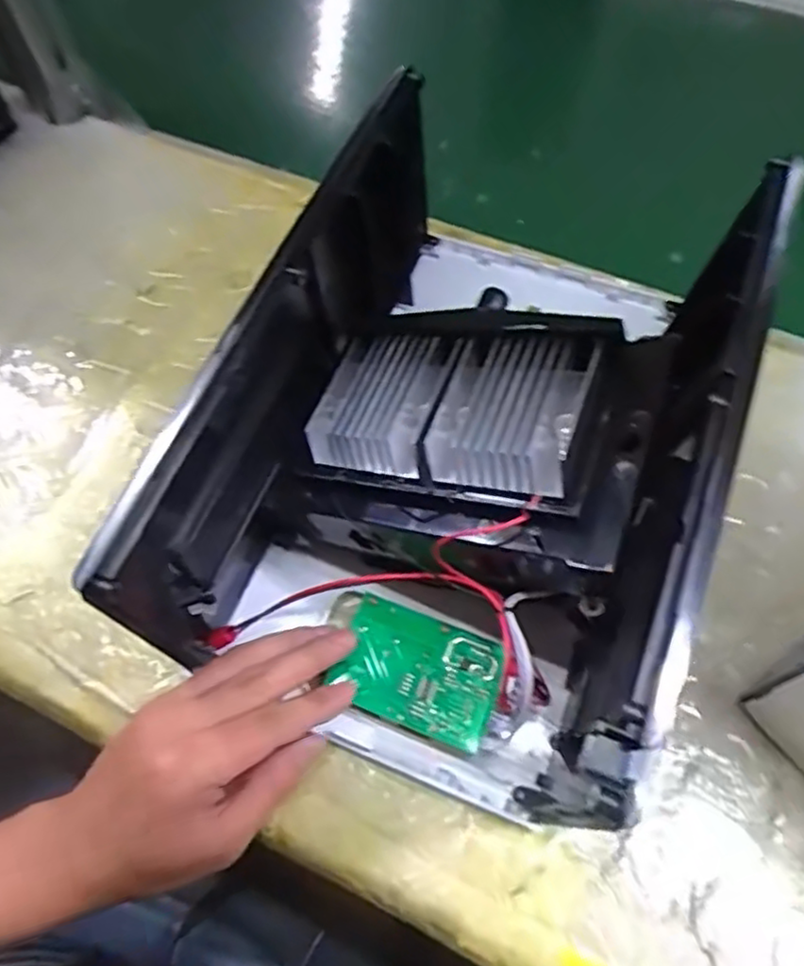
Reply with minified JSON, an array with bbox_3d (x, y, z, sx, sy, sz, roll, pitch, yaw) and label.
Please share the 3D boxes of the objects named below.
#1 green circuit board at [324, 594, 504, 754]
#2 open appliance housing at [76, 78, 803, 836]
[{"bbox_3d":[0.009,0.098,0.360,0.082,0.009,0.055,18,64,11],"label":"green circuit board"},{"bbox_3d":[0.035,-0.027,0.364,0.228,0.142,0.322,19,64,11],"label":"open appliance housing"}]

